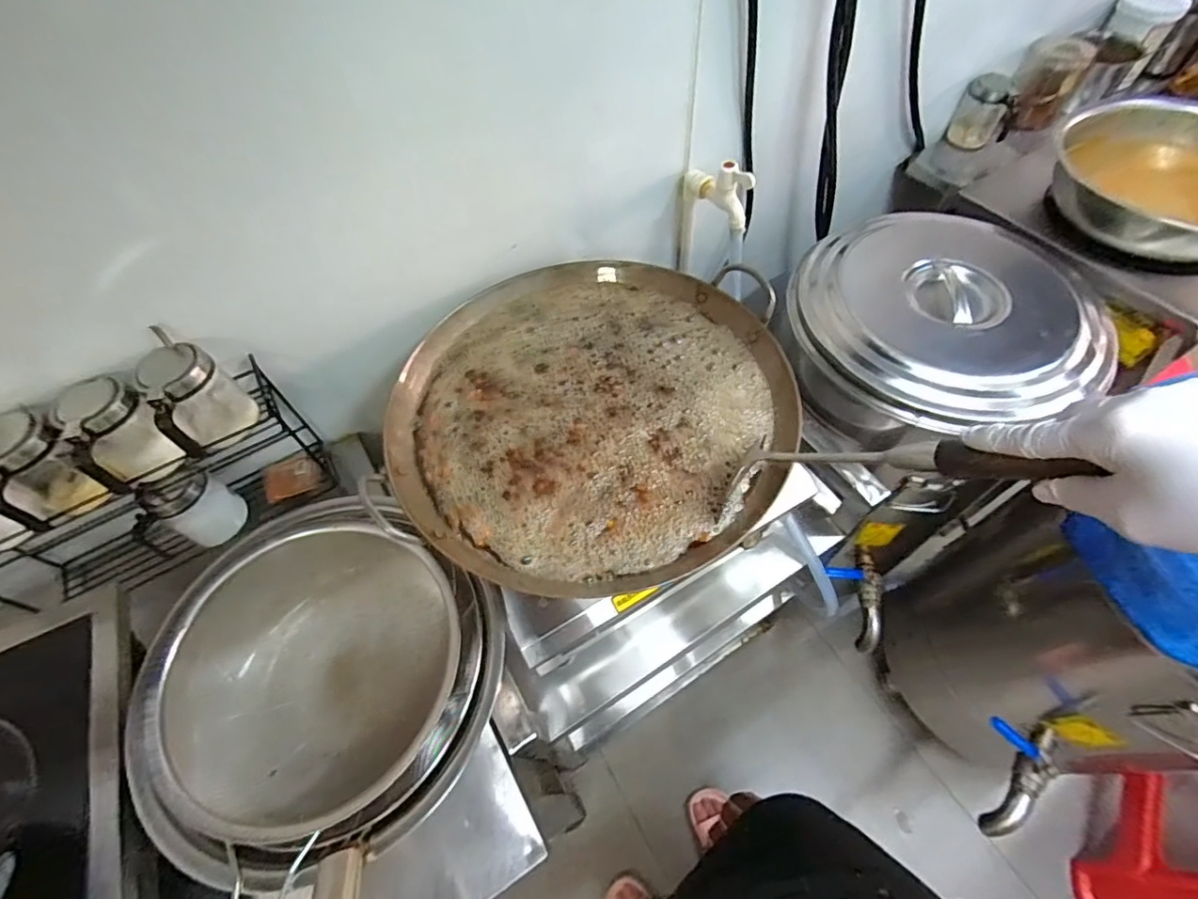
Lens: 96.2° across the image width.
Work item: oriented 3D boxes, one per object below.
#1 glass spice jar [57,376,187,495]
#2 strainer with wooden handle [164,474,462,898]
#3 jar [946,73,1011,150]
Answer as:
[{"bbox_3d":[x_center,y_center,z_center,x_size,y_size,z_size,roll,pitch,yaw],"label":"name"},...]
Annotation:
[{"bbox_3d":[-0.510,-0.008,0.586,0.076,0.116,0.079,-2,58,3],"label":"glass spice jar"},{"bbox_3d":[-0.224,0.333,0.407,0.277,0.160,0.659,-19,36,-8],"label":"strainer with wooden handle"},{"bbox_3d":[0.706,-0.624,0.996,0.075,0.106,0.071,-2,58,3],"label":"jar"}]

